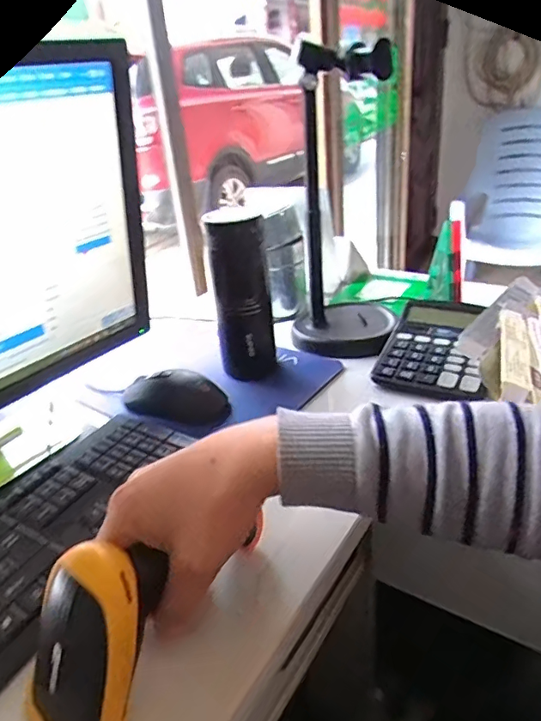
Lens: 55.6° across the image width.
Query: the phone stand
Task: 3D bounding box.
[{"bbox_3d":[0.081,-0.167,0.583,0.122,0.317,0.120,-2,29,6],"label":"phone stand"}]

